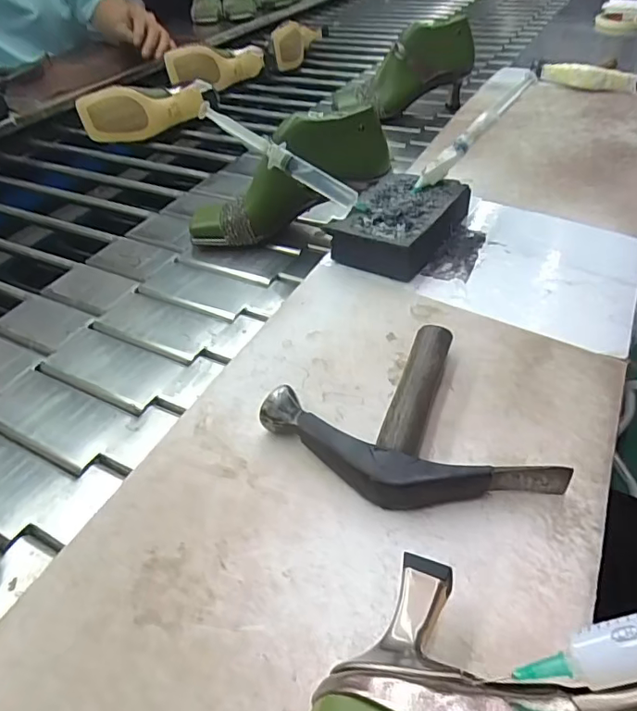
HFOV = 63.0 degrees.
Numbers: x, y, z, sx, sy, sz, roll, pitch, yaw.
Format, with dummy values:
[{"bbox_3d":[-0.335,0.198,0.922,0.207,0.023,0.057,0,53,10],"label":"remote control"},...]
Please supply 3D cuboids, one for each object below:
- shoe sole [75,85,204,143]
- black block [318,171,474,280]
[{"bbox_3d":[-0.290,-0.401,0.861,0.191,0.078,0.018,-15,34,-19],"label":"shoe sole"},{"bbox_3d":[0.076,-0.121,0.473,0.081,0.036,0.132,22,49,26],"label":"black block"}]

